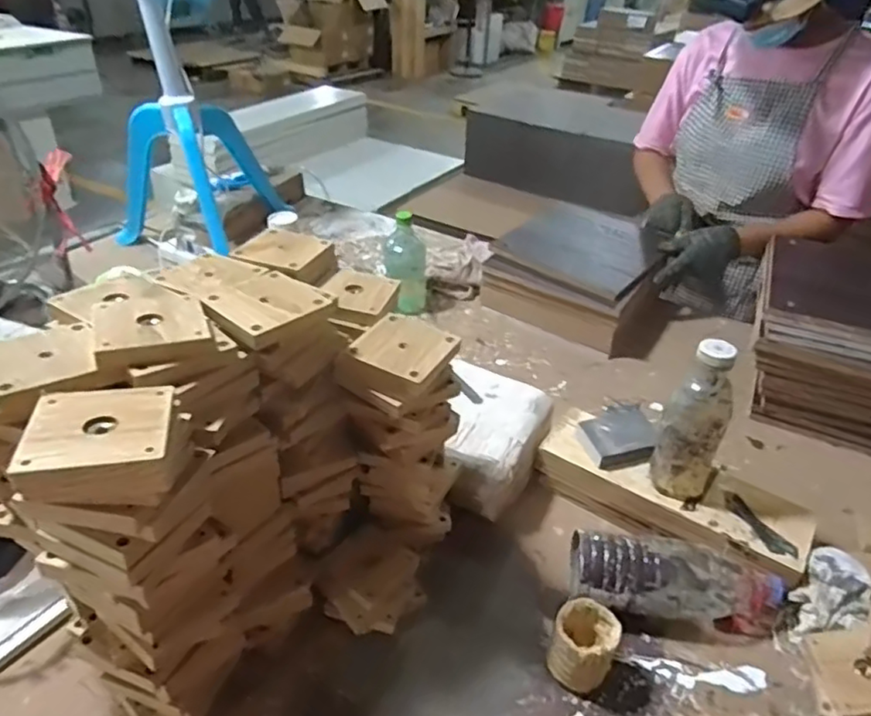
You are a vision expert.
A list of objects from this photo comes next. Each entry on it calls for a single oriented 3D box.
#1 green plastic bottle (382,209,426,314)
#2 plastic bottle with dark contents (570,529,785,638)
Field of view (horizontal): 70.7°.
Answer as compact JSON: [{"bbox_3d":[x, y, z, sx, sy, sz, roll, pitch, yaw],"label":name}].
[{"bbox_3d":[-0.059,-0.175,1.195,0.085,0.204,0.070,2,36,-3],"label":"green plastic bottle"},{"bbox_3d":[0.288,0.264,0.717,0.252,0.086,0.077,4,36,1],"label":"plastic bottle with dark contents"}]

